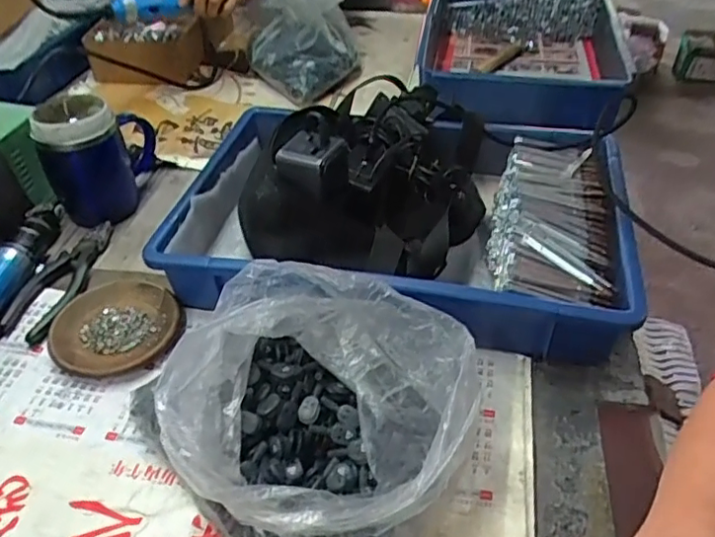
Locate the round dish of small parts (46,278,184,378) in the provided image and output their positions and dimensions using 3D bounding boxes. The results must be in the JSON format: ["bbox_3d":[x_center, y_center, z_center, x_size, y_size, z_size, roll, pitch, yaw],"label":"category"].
[{"bbox_3d":[-0.225,0.054,0.562,0.108,0.015,0.109,-1,43,1],"label":"round dish of small parts"}]

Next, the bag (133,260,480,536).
[{"bbox_3d":[-0.027,0.097,0.436,0.201,0.122,0.207,30,51,31],"label":"bag"}]

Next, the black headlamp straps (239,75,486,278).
[{"bbox_3d":[0.023,-0.111,0.638,0.202,0.135,0.237,16,46,18],"label":"black headlamp straps"}]

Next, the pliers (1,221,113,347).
[{"bbox_3d":[-0.305,0.009,0.612,0.054,0.011,0.162,4,44,6],"label":"pliers"}]

